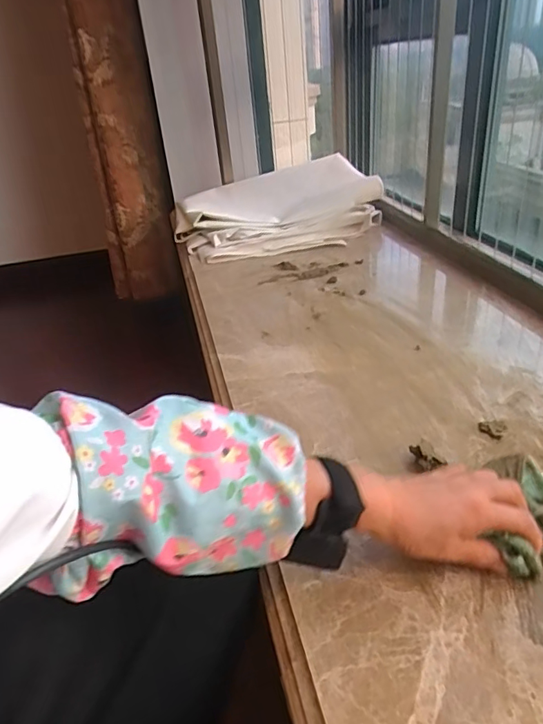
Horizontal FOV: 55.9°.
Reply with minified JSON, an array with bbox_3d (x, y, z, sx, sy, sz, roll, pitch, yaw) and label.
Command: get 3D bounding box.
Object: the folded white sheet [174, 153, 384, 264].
[{"bbox_3d":[0.009,-0.408,1.339,0.525,0.111,0.455,-11,31,-7],"label":"folded white sheet"}]

